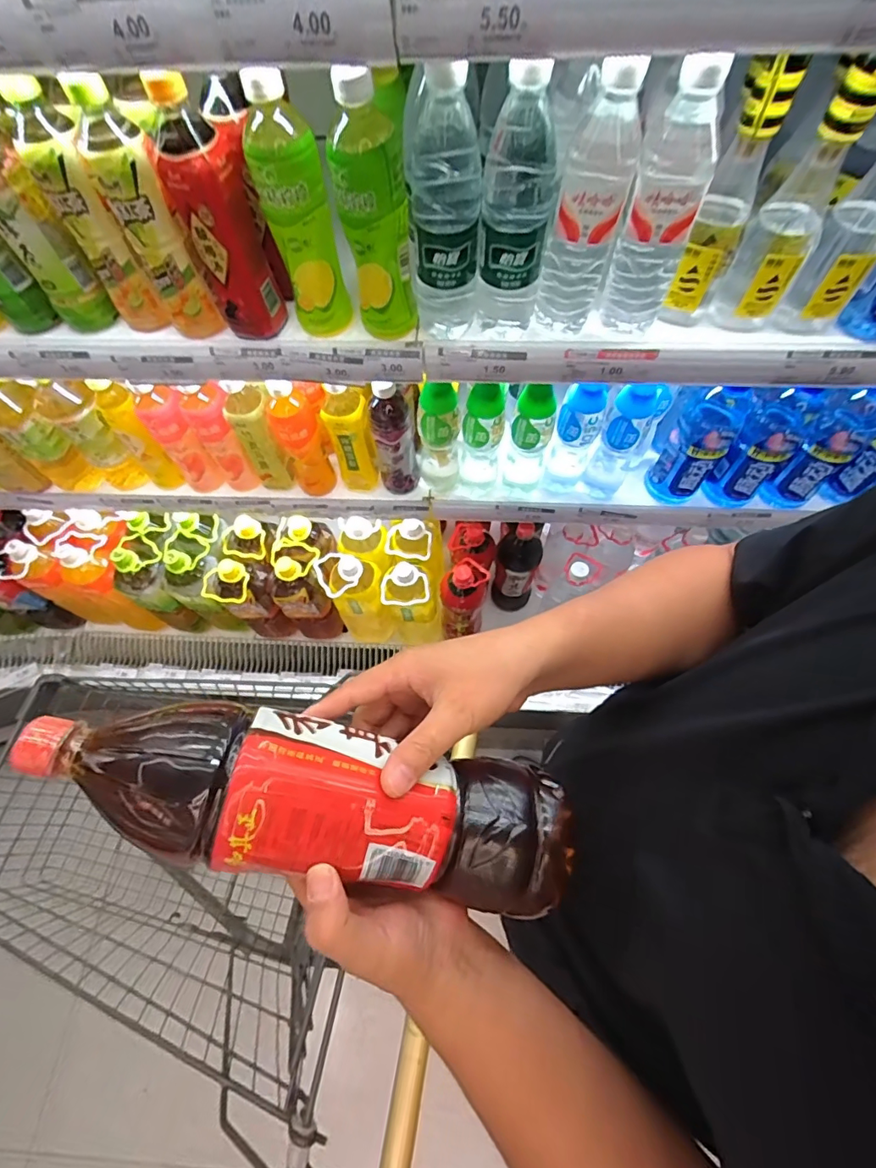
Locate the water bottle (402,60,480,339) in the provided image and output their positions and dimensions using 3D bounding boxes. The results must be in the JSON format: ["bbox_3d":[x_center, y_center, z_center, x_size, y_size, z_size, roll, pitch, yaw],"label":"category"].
[{"bbox_3d":[0.005,-0.344,0.458,0.067,0.218,0.056,0,63,1],"label":"water bottle"}]

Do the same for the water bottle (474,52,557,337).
[{"bbox_3d":[0.070,-0.338,0.442,0.062,0.210,0.060,4,63,3],"label":"water bottle"}]

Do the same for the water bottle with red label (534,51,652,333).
[{"bbox_3d":[0.137,-0.338,0.447,0.061,0.201,0.062,17,65,9],"label":"water bottle with red label"}]

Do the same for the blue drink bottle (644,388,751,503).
[{"bbox_3d":[0.380,-0.199,0.726,0.086,0.187,0.065,32,68,16],"label":"blue drink bottle"}]

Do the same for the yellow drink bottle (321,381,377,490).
[{"bbox_3d":[-0.136,-0.227,0.759,0.068,0.180,0.070,-9,63,-4],"label":"yellow drink bottle"}]

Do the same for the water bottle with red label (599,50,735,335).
[{"bbox_3d":[0.203,-0.334,0.441,0.062,0.203,0.056,23,66,12],"label":"water bottle with red label"}]

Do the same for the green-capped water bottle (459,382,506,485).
[{"bbox_3d":[0.065,-0.212,0.729,0.061,0.216,0.055,4,63,3],"label":"green-capped water bottle"}]

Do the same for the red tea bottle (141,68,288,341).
[{"bbox_3d":[-0.211,-0.351,0.473,0.074,0.206,0.057,-23,65,-10],"label":"red tea bottle"}]

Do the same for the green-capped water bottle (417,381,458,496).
[{"bbox_3d":[0.003,-0.218,0.740,0.063,0.218,0.053,0,63,1],"label":"green-capped water bottle"}]

